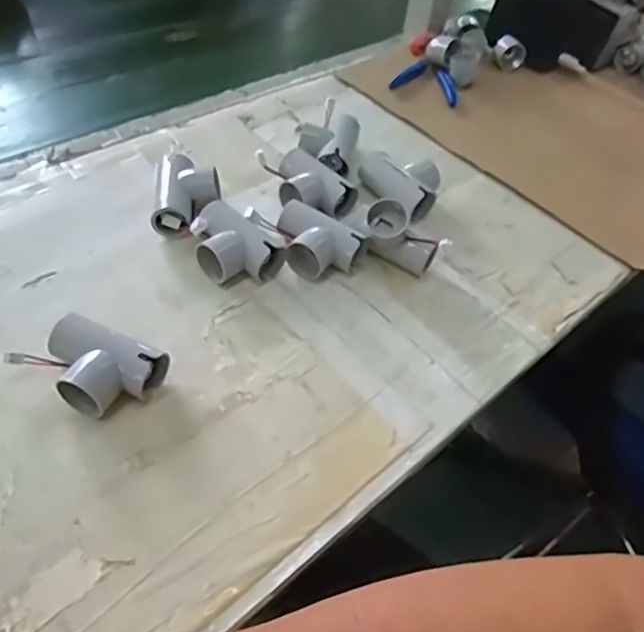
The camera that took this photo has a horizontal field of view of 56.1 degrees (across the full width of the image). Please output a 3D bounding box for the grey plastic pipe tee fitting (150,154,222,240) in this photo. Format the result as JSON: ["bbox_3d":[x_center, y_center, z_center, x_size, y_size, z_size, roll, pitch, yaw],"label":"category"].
[{"bbox_3d":[-0.114,-0.102,0.516,0.054,0.035,0.072,4,49,-7],"label":"grey plastic pipe tee fitting"}]

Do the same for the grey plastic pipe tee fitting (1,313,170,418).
[{"bbox_3d":[-0.152,0.034,0.402,0.086,0.035,0.054,25,50,11],"label":"grey plastic pipe tee fitting"}]

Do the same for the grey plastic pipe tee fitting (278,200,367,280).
[{"bbox_3d":[-0.008,-0.063,0.505,0.072,0.032,0.046,31,53,21],"label":"grey plastic pipe tee fitting"}]

